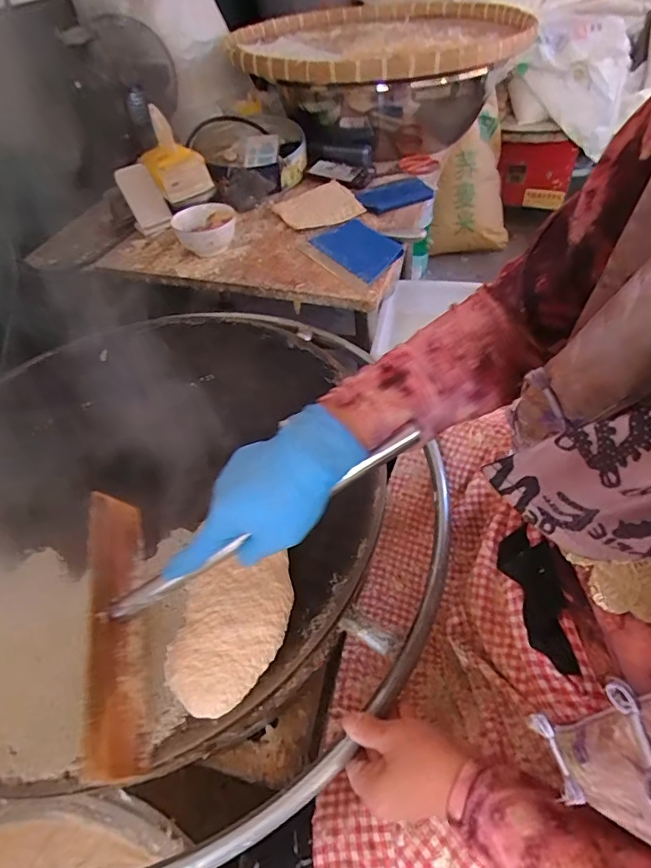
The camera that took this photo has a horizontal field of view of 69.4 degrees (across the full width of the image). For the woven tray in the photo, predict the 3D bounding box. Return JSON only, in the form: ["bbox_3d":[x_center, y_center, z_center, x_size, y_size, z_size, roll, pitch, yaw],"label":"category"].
[{"bbox_3d":[0.123,-0.895,1.069,0.661,0.083,0.661,-11,49,-4],"label":"woven tray"}]

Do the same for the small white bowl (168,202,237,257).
[{"bbox_3d":[-0.225,-0.382,0.893,0.112,0.069,0.114,-3,49,3],"label":"small white bowl"}]

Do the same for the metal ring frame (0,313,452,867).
[{"bbox_3d":[-0.215,0.091,0.549,0.682,0.048,0.670,-17,53,-8],"label":"metal ring frame"}]

